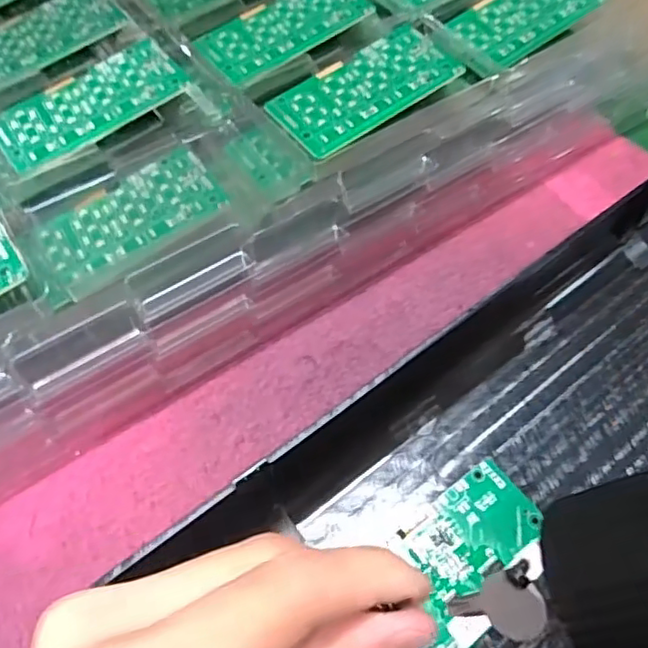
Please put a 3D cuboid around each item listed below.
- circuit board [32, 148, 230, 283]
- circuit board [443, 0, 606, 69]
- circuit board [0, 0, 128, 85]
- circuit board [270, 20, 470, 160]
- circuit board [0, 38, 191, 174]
[{"bbox_3d":[-0.088,-0.051,0.284,0.082,0.006,0.042,-30,62,-18],"label":"circuit board"},{"bbox_3d":[0.114,-0.175,0.349,0.084,0.009,0.046,-33,63,-19],"label":"circuit board"},{"bbox_3d":[-0.156,-0.154,0.337,0.094,0.006,0.047,-35,64,-20],"label":"circuit board"},{"bbox_3d":[0.021,-0.121,0.313,0.096,0.007,0.047,-33,63,-19],"label":"circuit board"},{"bbox_3d":[-0.116,-0.110,0.306,0.045,0.004,0.095,40,66,22],"label":"circuit board"}]

